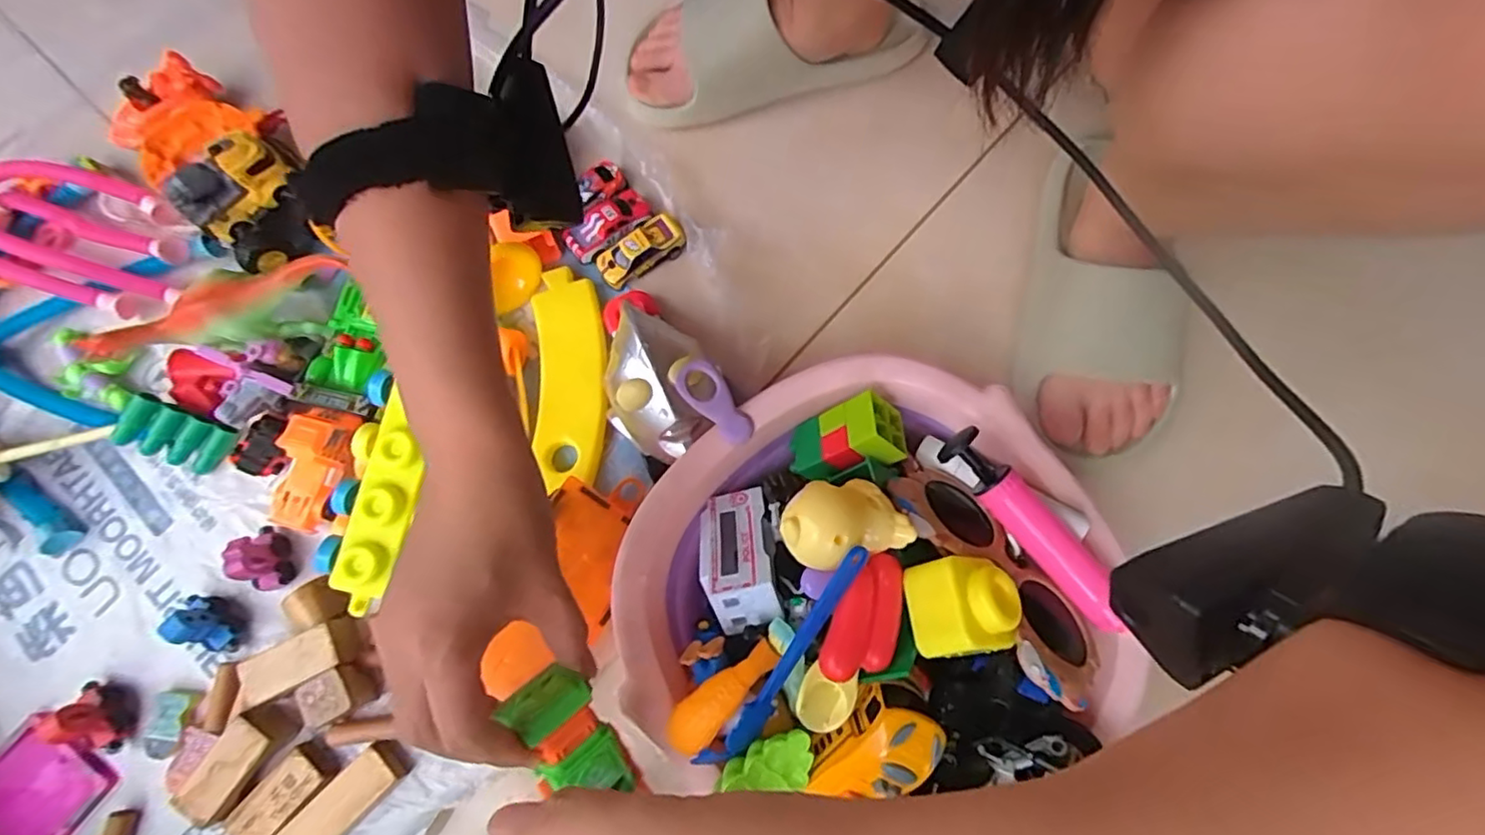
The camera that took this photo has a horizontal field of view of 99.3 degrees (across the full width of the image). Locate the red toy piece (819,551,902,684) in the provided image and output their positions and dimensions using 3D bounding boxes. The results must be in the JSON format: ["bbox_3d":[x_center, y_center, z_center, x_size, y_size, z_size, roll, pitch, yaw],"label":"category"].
[{"bbox_3d":[0.063,0.100,0.316,0.033,0.014,0.065,22,78,5],"label":"red toy piece"}]

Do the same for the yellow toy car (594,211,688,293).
[{"bbox_3d":[-0.078,-0.130,0.487,0.070,0.015,0.031,-37,79,-8],"label":"yellow toy car"}]

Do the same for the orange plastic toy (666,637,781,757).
[{"bbox_3d":[-0.012,0.139,0.317,0.022,0.018,0.068,41,80,9],"label":"orange plastic toy"}]

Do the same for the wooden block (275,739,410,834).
[{"bbox_3d":[-0.260,0.250,0.401,0.030,0.014,0.095,44,81,9],"label":"wooden block"}]

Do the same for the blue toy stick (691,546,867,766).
[{"bbox_3d":[0.022,0.122,0.314,0.018,0.014,0.135,34,92,8],"label":"blue toy stick"}]

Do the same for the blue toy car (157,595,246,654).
[{"bbox_3d":[-0.360,0.138,0.420,0.041,0.044,0.021,28,79,6],"label":"blue toy car"}]

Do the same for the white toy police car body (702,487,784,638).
[{"bbox_3d":[-0.004,0.076,0.358,0.039,0.034,0.078,-8,47,-2],"label":"white toy police car body"}]

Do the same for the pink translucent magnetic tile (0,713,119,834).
[{"bbox_3d":[-0.460,0.242,0.407,0.078,0.008,0.083,38,80,8],"label":"pink translucent magnetic tile"}]

